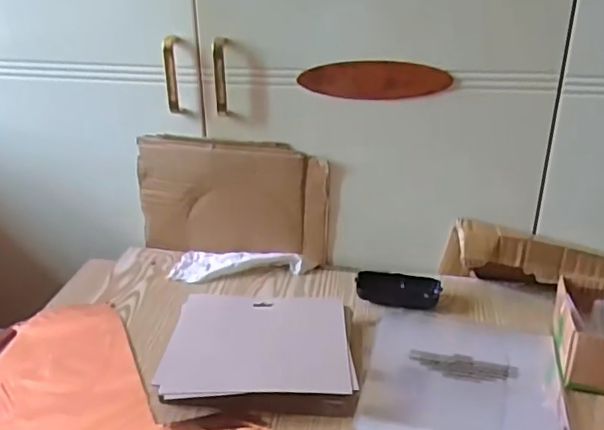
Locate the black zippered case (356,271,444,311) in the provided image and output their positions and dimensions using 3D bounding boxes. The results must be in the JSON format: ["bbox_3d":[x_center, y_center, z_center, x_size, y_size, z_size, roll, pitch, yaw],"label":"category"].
[{"bbox_3d":[0.129,0.100,0.777,0.108,0.030,0.033,3,25,8],"label":"black zippered case"}]

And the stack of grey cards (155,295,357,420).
[{"bbox_3d":[-0.044,0.149,0.653,0.201,0.034,0.161,1,25,3],"label":"stack of grey cards"}]

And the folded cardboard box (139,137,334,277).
[{"bbox_3d":[-0.100,-0.017,0.840,0.274,0.177,0.025,4,25,11],"label":"folded cardboard box"}]

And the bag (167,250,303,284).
[{"bbox_3d":[-0.094,0.066,0.843,0.183,0.026,0.073,-2,25,-3],"label":"bag"}]

